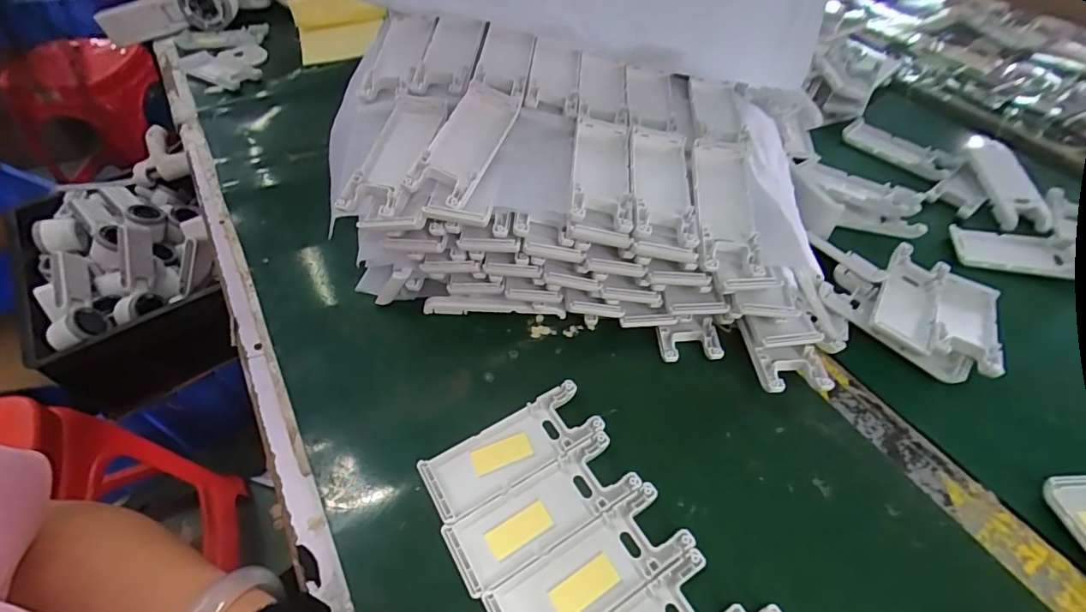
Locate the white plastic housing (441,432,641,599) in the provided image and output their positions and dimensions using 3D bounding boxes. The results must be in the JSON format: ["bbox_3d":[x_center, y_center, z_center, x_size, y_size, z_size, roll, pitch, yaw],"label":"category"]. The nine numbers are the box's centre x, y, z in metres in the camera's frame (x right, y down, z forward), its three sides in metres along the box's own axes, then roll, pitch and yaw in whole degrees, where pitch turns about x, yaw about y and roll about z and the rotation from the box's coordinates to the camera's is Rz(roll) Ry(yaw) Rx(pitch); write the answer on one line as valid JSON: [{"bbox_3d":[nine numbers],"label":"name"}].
[{"bbox_3d":[0.000,0.111,0.272,0.103,0.009,0.038,-26,55,-20],"label":"white plastic housing"}]

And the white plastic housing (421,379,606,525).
[{"bbox_3d":[-0.018,0.084,0.294,0.103,0.012,0.038,-25,55,-20],"label":"white plastic housing"}]

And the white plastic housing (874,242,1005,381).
[{"bbox_3d":[0.287,0.002,0.361,0.077,0.017,0.098,28,55,21],"label":"white plastic housing"}]

